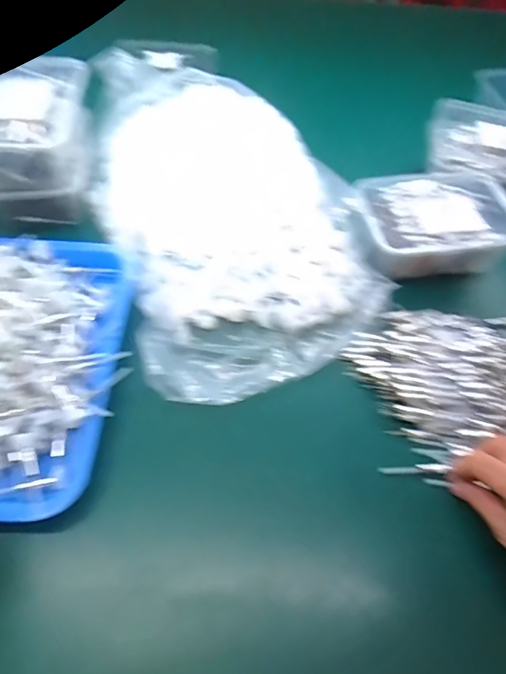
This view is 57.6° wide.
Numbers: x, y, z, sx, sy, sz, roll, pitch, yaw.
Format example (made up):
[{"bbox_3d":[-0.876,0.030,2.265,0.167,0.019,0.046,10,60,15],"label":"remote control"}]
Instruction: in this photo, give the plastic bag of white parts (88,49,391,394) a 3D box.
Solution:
[{"bbox_3d":[-0.035,-0.162,0.547,0.279,0.119,0.474,-17,59,-15],"label":"plastic bag of white parts"}]

